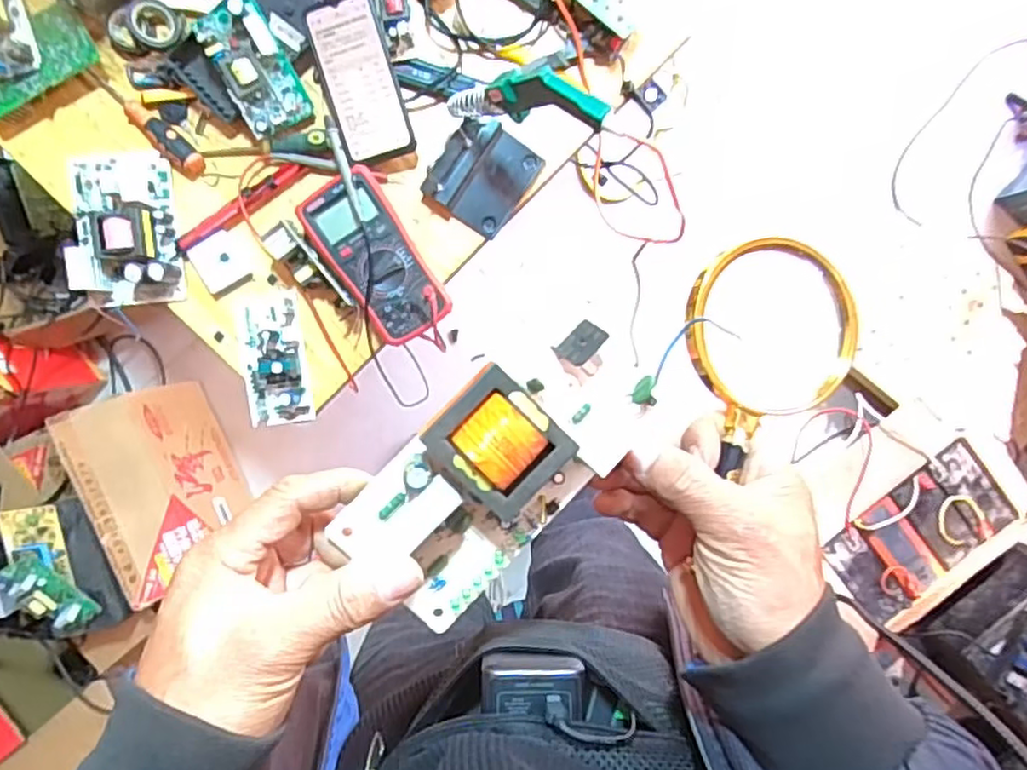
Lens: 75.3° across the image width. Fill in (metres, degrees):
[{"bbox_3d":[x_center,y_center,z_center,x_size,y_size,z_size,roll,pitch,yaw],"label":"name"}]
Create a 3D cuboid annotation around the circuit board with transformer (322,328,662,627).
[{"bbox_3d":[-0.007,0.041,0.306,0.080,0.041,0.154,44,92,-4],"label":"circuit board with transformer"}]

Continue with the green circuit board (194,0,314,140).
[{"bbox_3d":[-0.270,-0.330,0.696,0.070,0.024,0.123,-30,118,-9],"label":"green circuit board"}]

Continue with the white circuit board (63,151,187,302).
[{"bbox_3d":[-0.429,-0.173,0.725,0.106,0.046,0.163,-6,94,-1],"label":"white circuit board"}]

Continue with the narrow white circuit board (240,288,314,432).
[{"bbox_3d":[-0.271,-0.028,0.741,0.069,0.038,0.146,-7,94,-1],"label":"narrow white circuit board"}]

